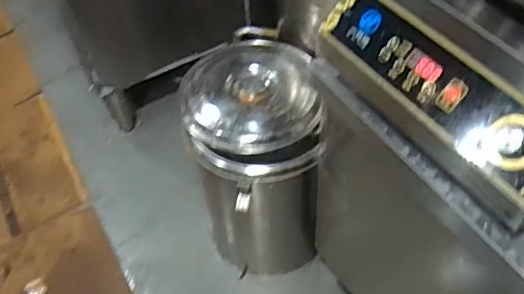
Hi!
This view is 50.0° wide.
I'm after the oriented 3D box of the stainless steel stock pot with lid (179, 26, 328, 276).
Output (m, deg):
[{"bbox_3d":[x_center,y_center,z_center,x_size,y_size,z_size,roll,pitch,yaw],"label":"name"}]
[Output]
[{"bbox_3d":[-0.019,0.066,1.492,0.297,0.602,0.340,-13,51,-8],"label":"stainless steel stock pot with lid"}]

